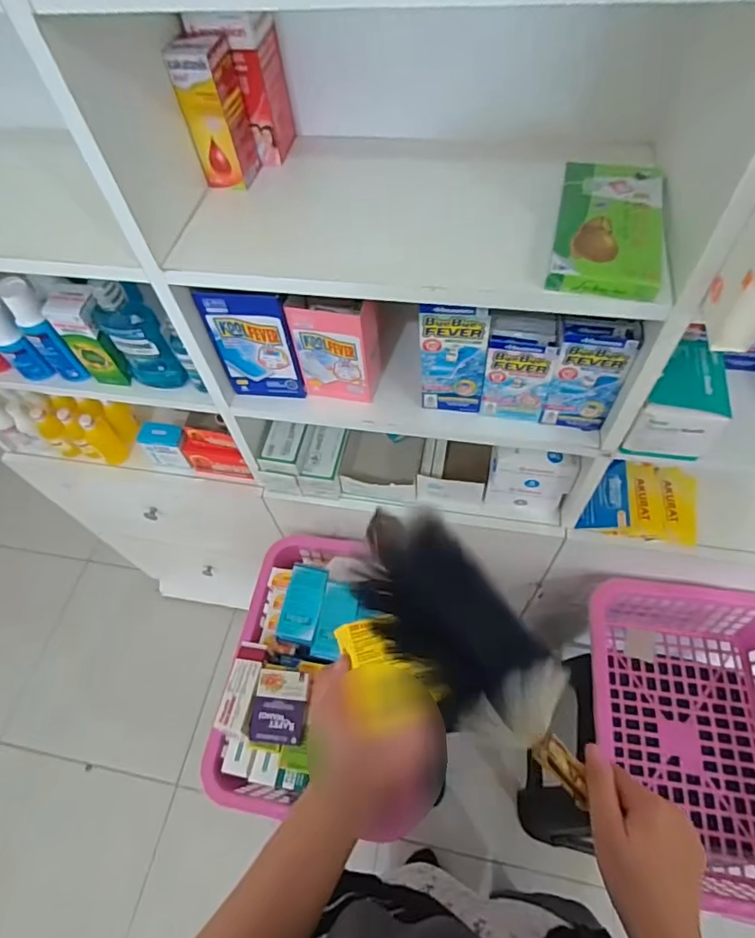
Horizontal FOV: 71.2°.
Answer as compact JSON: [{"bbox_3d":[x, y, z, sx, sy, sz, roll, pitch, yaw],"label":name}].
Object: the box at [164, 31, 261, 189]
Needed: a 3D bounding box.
[{"bbox_3d":[-0.163,-0.359,0.538,0.051,0.126,0.045,2,58,6],"label":"box"}]

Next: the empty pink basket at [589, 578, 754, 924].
[{"bbox_3d":[0.478,0.391,0.791,0.304,0.147,0.411,6,59,8],"label":"empty pink basket"}]

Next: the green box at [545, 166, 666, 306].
[{"bbox_3d":[0.213,-0.223,0.484,0.092,0.019,0.169,11,60,11],"label":"green box"}]

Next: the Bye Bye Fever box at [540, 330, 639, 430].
[{"bbox_3d":[0.231,-0.099,0.589,0.072,0.141,0.027,12,60,12],"label":"Bye Bye Fever box"}]

